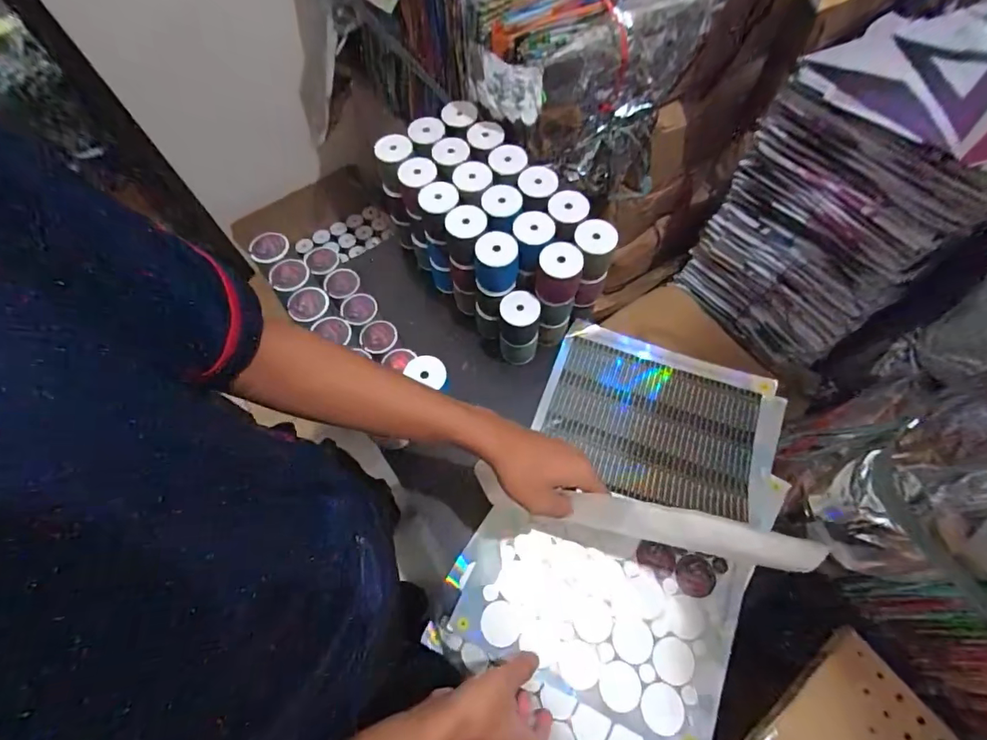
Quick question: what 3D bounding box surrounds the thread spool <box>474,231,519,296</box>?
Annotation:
[{"bbox_3d":[0.004,-0.140,0.606,0.058,0.080,0.052,-3,65,-1],"label":"thread spool"}]

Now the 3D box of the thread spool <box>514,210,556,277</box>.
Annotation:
[{"bbox_3d":[0.053,-0.171,0.605,0.052,0.057,0.063,7,65,3],"label":"thread spool"}]

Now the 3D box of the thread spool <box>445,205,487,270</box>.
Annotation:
[{"bbox_3d":[-0.038,-0.181,0.620,0.053,0.075,0.053,0,65,0],"label":"thread spool"}]

